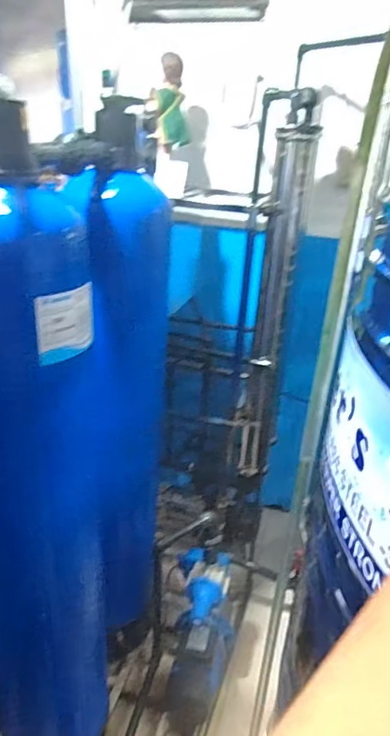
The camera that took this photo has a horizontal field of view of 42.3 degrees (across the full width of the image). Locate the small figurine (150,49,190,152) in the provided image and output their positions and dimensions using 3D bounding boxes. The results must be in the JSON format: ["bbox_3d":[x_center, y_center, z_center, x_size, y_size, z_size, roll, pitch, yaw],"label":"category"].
[{"bbox_3d":[-0.081,-0.838,1.602,0.117,0.265,0.071,8,25,10],"label":"small figurine"}]

